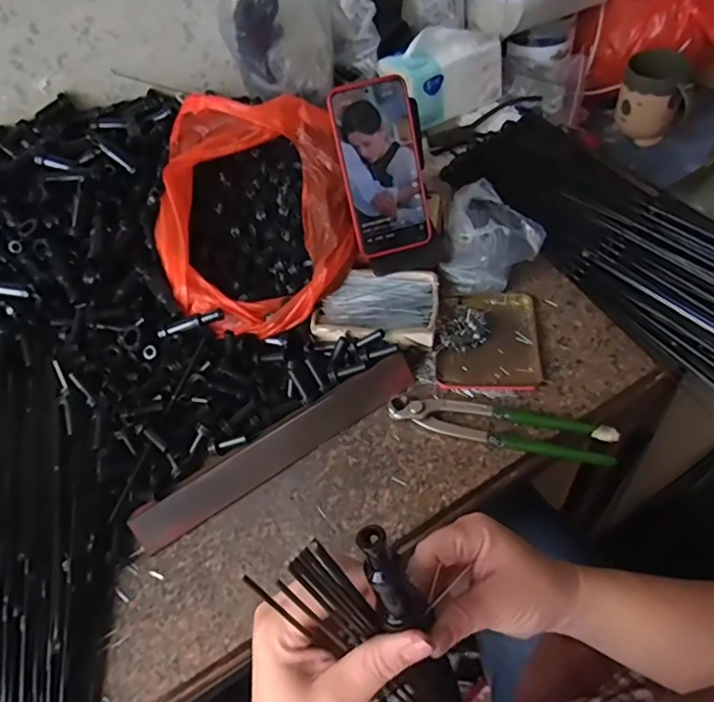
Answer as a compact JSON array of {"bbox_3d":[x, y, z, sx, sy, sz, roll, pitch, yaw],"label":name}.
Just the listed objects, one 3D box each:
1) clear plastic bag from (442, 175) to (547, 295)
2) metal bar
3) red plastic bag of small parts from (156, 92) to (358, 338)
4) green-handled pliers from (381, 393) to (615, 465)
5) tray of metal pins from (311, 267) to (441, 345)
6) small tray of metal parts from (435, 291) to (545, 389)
[{"bbox_3d":[0.135,-0.123,0.602,0.106,0.050,0.110,-41,59,-21],"label":"clear plastic bag"},{"bbox_3d":[-0.070,0.084,0.505,0.282,0.020,0.037,-30,62,-19],"label":"metal bar"},{"bbox_3d":[-0.113,-0.153,0.572,0.199,0.120,0.250,-12,57,-8],"label":"red plastic bag of small parts"},{"bbox_3d":[0.129,0.064,0.495,0.196,0.023,0.043,15,58,8],"label":"green-handled pliers"},{"bbox_3d":[0.020,-0.049,0.572,0.122,0.020,0.090,7,57,4],"label":"tray of metal pins"},{"bbox_3d":[0.134,-0.013,0.561,0.099,0.019,0.119,4,57,1],"label":"small tray of metal parts"}]

